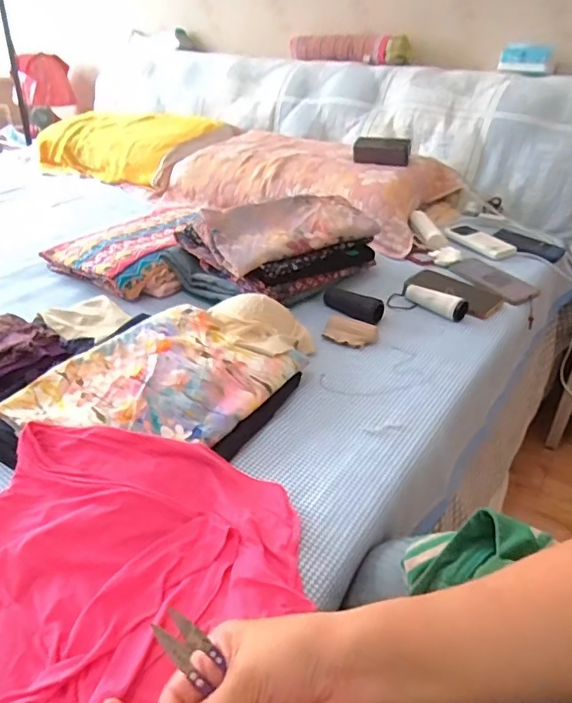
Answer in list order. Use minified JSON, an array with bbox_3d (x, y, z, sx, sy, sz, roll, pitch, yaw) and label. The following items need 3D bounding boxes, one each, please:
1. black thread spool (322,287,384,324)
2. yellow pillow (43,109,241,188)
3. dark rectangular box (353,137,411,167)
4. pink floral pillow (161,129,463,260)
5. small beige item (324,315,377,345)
[{"bbox_3d":[0.109,-0.081,0.845,0.107,0.036,0.033,22,39,29],"label":"black thread spool"},{"bbox_3d":[-0.473,-0.627,1.540,0.570,0.167,0.356,21,38,27],"label":"yellow pillow"},{"bbox_3d":[0.224,-0.469,1.192,0.130,0.064,0.027,11,34,14],"label":"dark rectangular box"},{"bbox_3d":[0.042,-0.430,1.266,0.661,0.132,0.337,19,37,26],"label":"pink floral pillow"},{"bbox_3d":[0.101,-0.031,0.779,0.075,0.022,0.054,17,36,22],"label":"small beige item"}]

